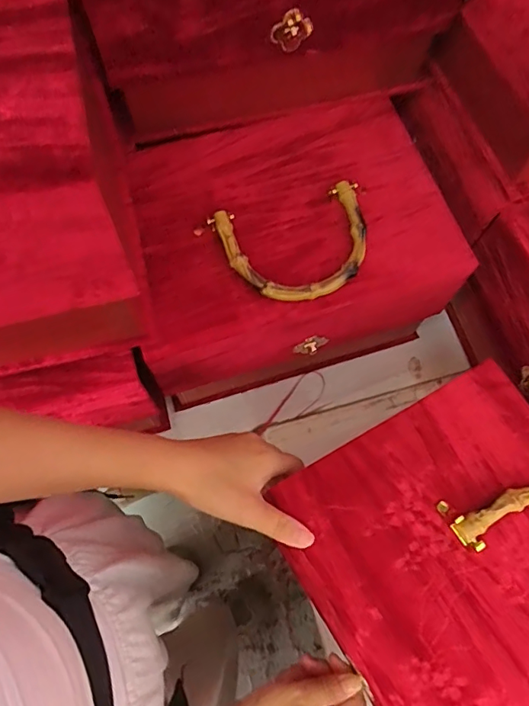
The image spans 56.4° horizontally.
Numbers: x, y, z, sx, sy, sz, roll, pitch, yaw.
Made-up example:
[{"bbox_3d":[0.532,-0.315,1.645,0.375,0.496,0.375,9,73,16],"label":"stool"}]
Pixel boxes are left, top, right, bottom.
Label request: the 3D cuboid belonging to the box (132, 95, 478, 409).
[{"bbox_3d":[0.017,-0.097,0.523,0.295,0.172,0.221,-16,70,-7],"label":"box"}]

